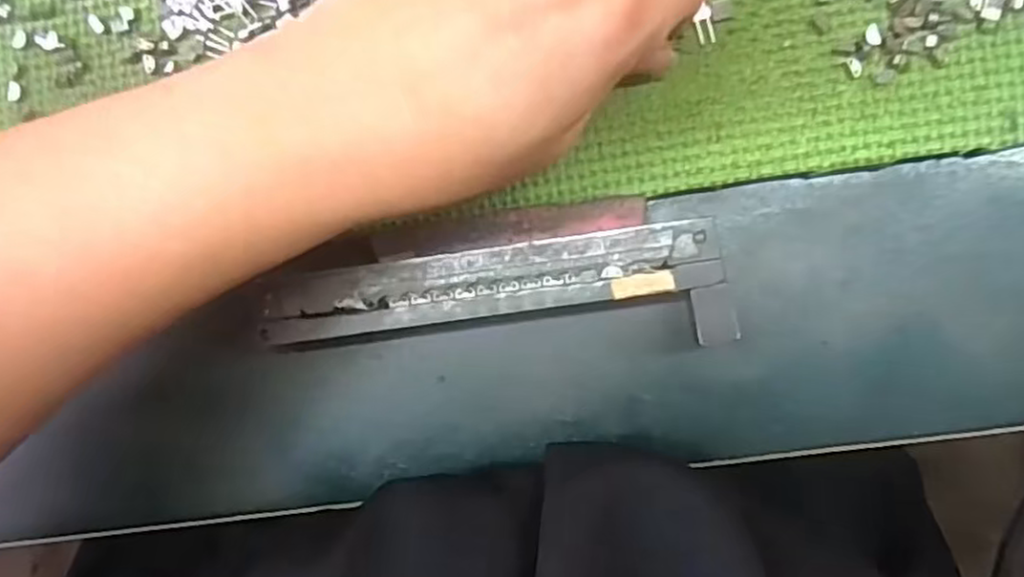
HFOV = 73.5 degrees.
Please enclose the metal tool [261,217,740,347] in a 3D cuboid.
[{"bbox_3d":[-0.005,0.002,0.224,0.144,0.028,0.034,-5,91,5],"label":"metal tool"}]

